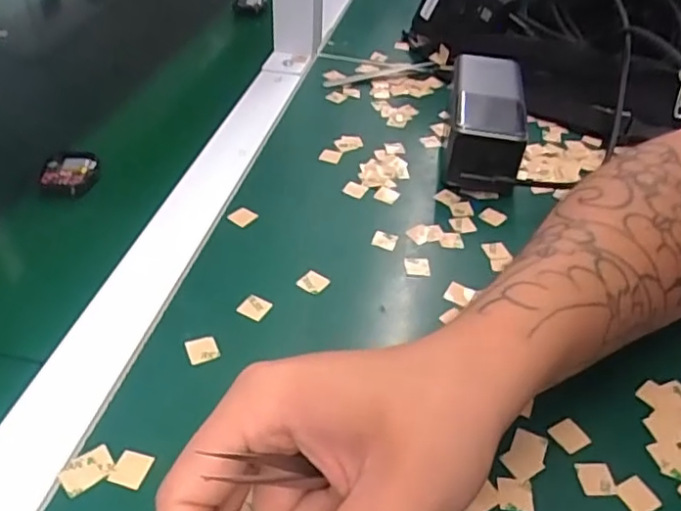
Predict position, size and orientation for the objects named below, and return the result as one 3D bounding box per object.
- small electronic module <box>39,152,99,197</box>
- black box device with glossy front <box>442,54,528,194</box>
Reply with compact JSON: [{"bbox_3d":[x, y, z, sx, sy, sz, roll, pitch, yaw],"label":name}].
[{"bbox_3d":[-0.192,-0.059,0.429,0.039,0.008,0.043,-16,45,-21],"label":"small electronic module"},{"bbox_3d":[0.111,-0.104,0.466,0.055,0.052,0.141,8,42,6],"label":"black box device with glossy front"}]

